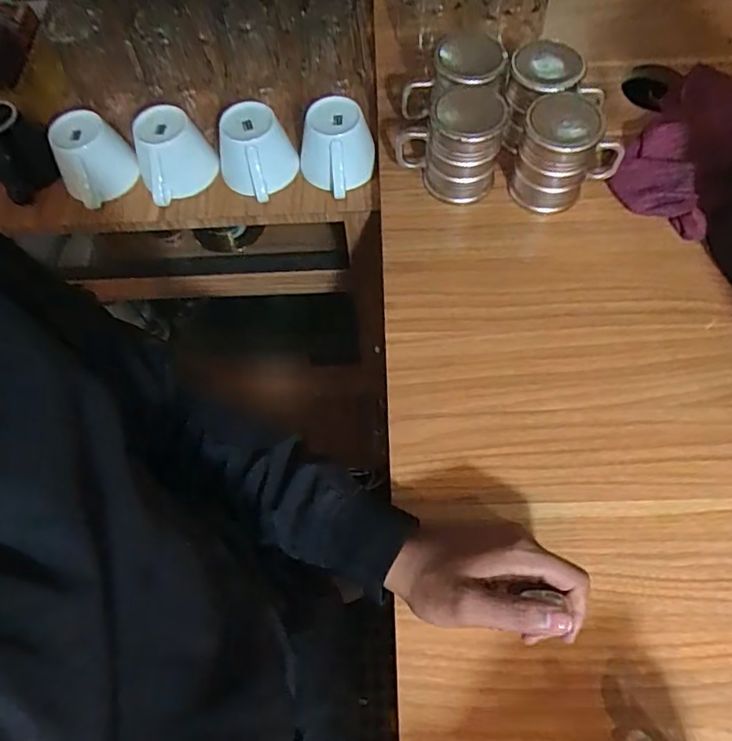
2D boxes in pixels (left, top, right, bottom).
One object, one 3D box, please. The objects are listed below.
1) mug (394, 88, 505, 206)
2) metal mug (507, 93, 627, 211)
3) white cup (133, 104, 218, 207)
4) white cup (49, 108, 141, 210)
[{"bbox_3d":[0.083,-0.234,0.565,0.104,0.095,0.081,6,65,5],"label":"mug"},{"bbox_3d":[0.198,-0.208,0.551,0.092,0.097,0.069,25,68,13],"label":"metal mug"},{"bbox_3d":[-0.212,-0.241,0.624,0.082,0.064,0.072,-19,66,-7],"label":"white cup"},{"bbox_3d":[-0.307,-0.238,0.630,0.082,0.065,0.077,-35,69,-14],"label":"white cup"}]

